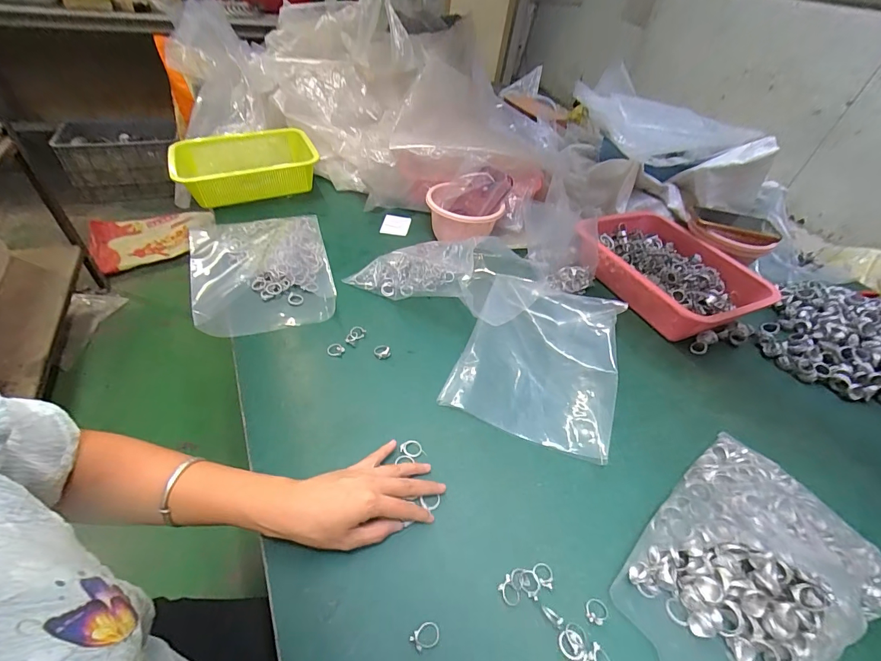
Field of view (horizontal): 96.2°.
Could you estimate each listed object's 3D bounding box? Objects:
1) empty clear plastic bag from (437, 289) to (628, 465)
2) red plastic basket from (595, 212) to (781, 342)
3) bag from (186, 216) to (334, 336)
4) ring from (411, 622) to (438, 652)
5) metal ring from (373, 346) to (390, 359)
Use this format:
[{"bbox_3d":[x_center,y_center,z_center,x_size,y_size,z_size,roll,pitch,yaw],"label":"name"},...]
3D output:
[{"bbox_3d":[0.144,0.022,0.556,0.205,0.063,0.268,19,45,11],"label":"empty clear plastic bag"},{"bbox_3d":[0.421,-0.105,0.733,0.239,0.081,0.298,-15,49,-22],"label":"red plastic basket"},{"bbox_3d":[-0.294,-0.118,0.656,0.211,0.035,0.300,-16,49,-23],"label":"bag"},{"bbox_3d":[-0.012,0.254,0.329,0.023,0.004,0.016,-18,50,-24],"label":"ring"},{"bbox_3d":[-0.082,0.030,0.553,0.022,0.007,0.023,4,44,-4],"label":"metal ring"}]

